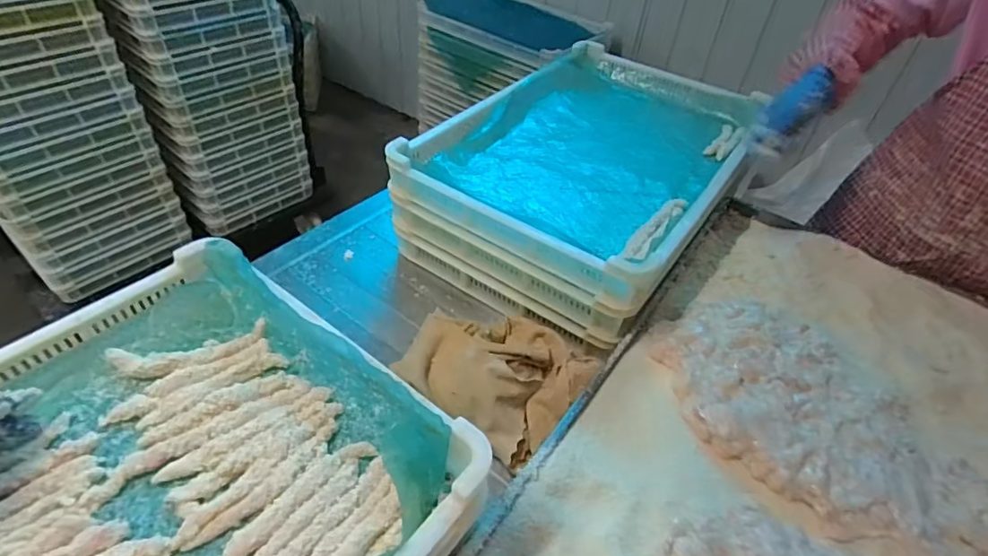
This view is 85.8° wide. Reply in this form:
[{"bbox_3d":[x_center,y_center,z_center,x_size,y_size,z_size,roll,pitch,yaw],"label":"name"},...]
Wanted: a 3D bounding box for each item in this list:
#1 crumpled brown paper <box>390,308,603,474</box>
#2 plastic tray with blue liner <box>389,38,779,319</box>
[{"bbox_3d":[0.009,0.100,0.633,0.203,0.059,0.169,30,48,23],"label":"crumpled brown paper"},{"bbox_3d":[0.176,-0.222,0.853,0.393,0.063,0.626,27,47,21],"label":"plastic tray with blue liner"}]

